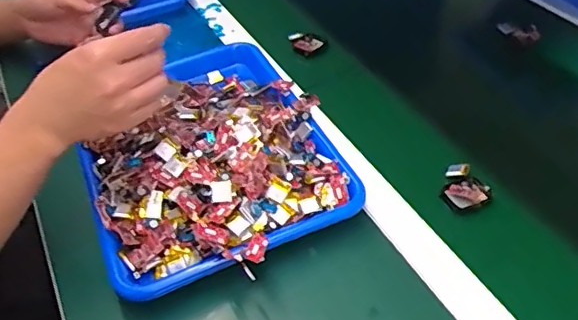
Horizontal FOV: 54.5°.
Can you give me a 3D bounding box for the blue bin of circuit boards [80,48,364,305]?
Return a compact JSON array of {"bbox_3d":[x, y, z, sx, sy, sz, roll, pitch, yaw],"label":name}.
[{"bbox_3d":[-0.095,-0.022,0.608,0.250,0.067,0.326,-21,46,-14],"label":"blue bin of circuit boards"}]

